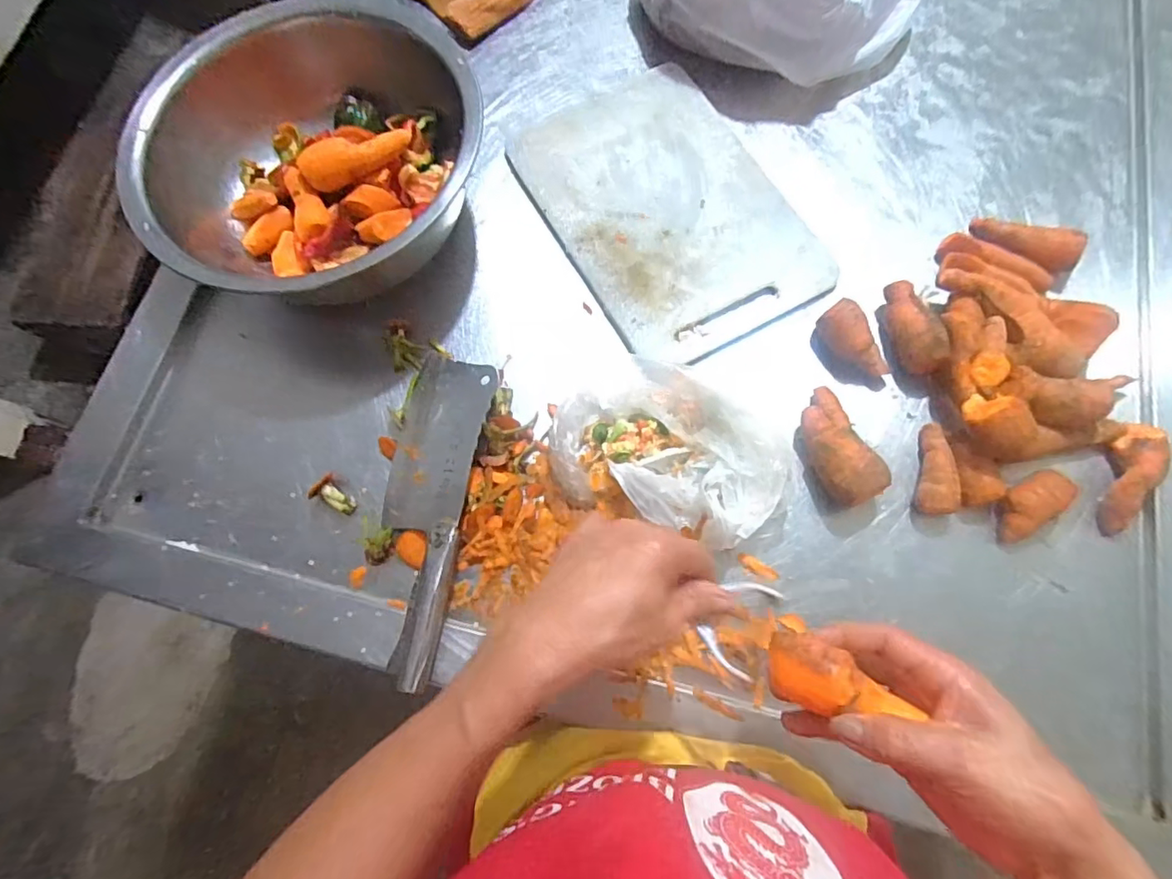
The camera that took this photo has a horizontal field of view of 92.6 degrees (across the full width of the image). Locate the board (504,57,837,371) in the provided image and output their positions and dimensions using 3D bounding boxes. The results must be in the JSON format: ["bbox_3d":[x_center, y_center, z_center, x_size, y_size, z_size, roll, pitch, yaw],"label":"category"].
[{"bbox_3d":[0.084,-0.262,0.621,0.234,0.010,0.353,-28,74,-6],"label":"board"}]

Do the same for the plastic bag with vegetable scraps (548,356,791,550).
[{"bbox_3d":[0.078,0.006,0.523,0.208,0.037,0.144,16,75,7],"label":"plastic bag with vegetable scraps"}]

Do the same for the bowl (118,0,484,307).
[{"bbox_3d":[-0.274,-0.285,0.586,0.339,0.109,0.322,-11,74,-1],"label":"bowl"}]

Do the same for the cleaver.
[{"bbox_3d":[-0.150,0.064,0.517,0.084,0.031,0.291,9,73,5],"label":"cleaver"}]

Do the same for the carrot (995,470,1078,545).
[{"bbox_3d":[0.405,0.059,0.513,0.068,0.035,0.037,-36,75,-9],"label":"carrot"}]

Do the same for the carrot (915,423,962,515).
[{"bbox_3d":[0.330,0.026,0.523,0.030,0.031,0.089,14,75,6],"label":"carrot"}]

